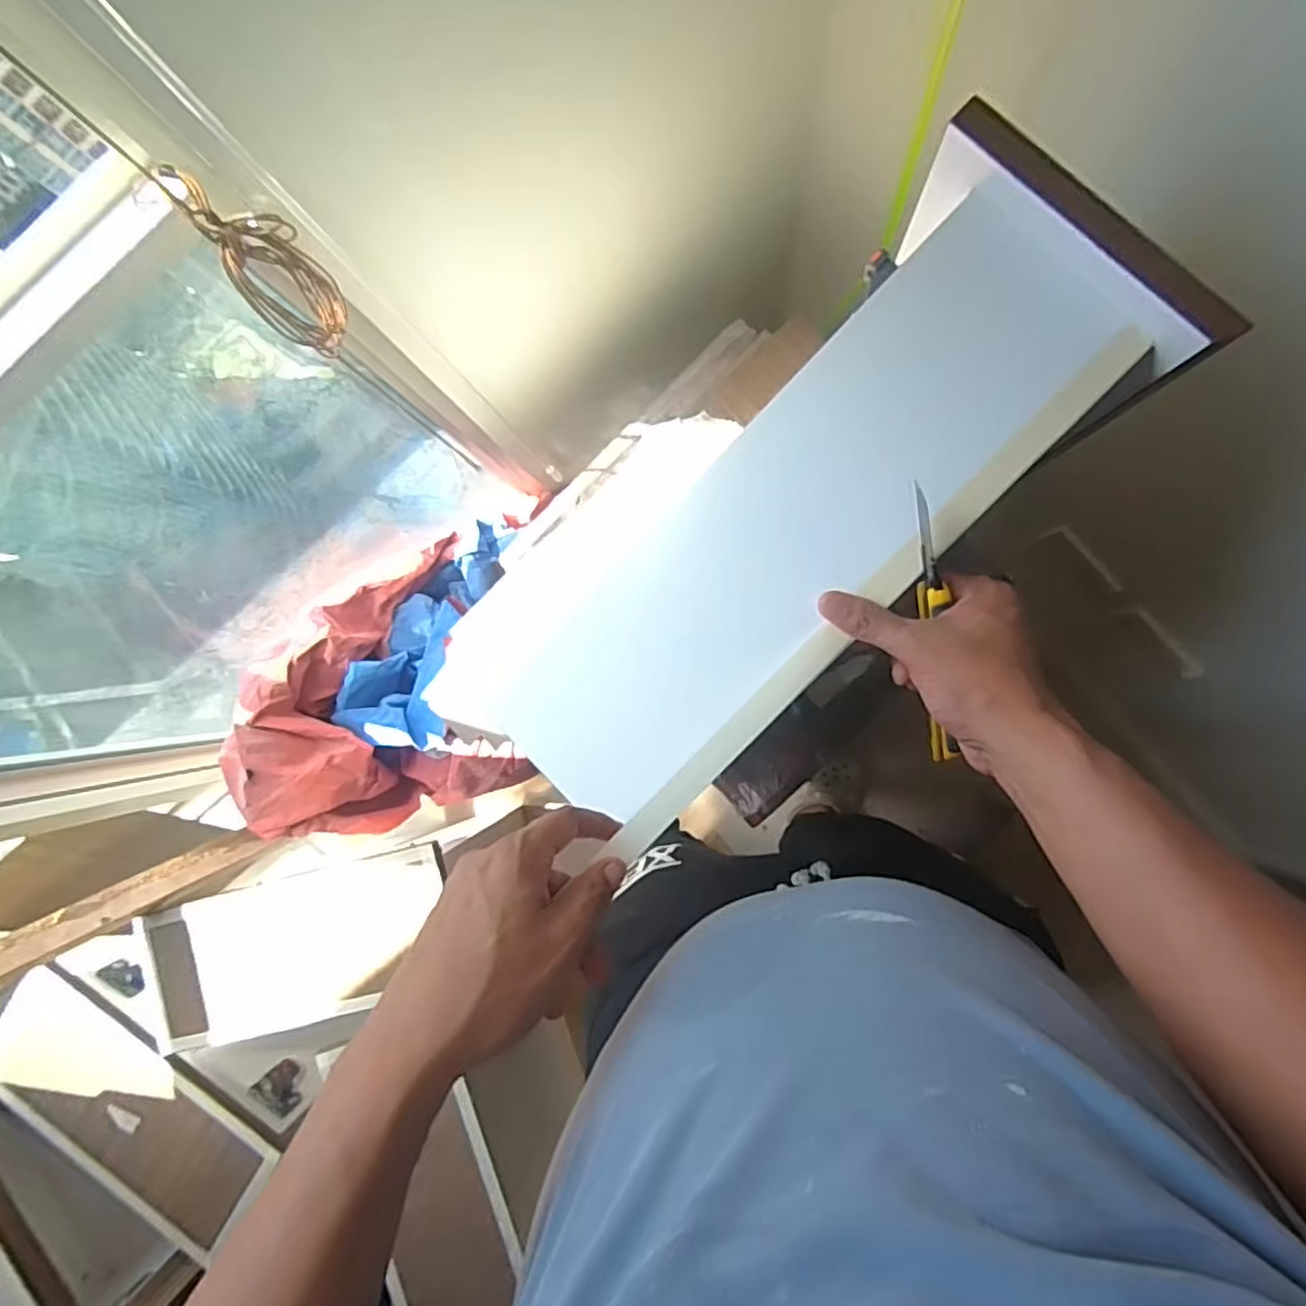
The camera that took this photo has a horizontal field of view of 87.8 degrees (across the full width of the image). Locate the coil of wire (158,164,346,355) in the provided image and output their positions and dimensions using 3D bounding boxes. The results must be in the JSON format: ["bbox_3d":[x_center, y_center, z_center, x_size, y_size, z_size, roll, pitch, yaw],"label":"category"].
[{"bbox_3d":[-0.256,-0.255,0.457,0.038,0.148,0.052,-5,88,6],"label":"coil of wire"}]

